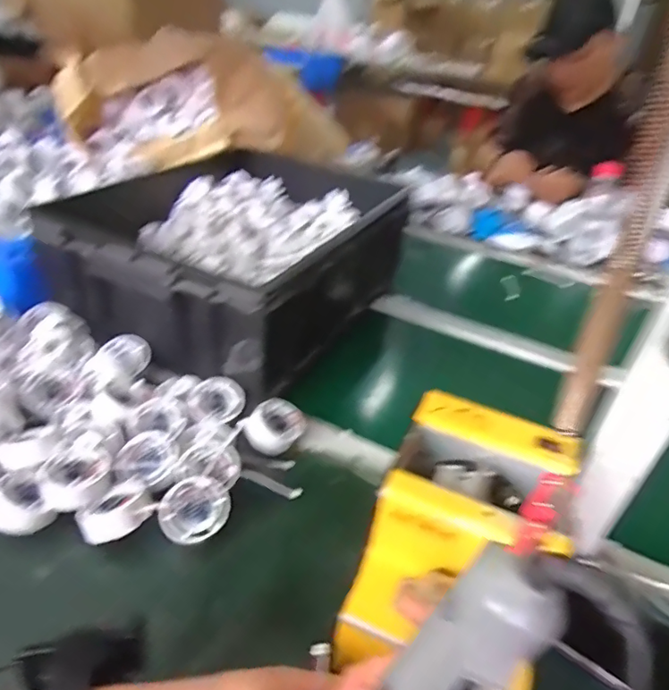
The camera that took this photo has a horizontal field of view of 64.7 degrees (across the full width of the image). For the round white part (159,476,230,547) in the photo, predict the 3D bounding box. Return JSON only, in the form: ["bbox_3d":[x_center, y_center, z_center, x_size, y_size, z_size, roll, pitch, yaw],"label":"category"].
[{"bbox_3d":[-0.125,0.147,0.473,0.059,0.034,0.046,-5,36,-16],"label":"round white part"}]

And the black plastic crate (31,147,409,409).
[{"bbox_3d":[-0.155,-0.154,0.803,0.418,0.162,0.497,22,37,21],"label":"black plastic crate"}]

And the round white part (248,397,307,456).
[{"bbox_3d":[-0.063,0.089,0.582,0.060,0.039,0.052,4,35,-4],"label":"round white part"}]

